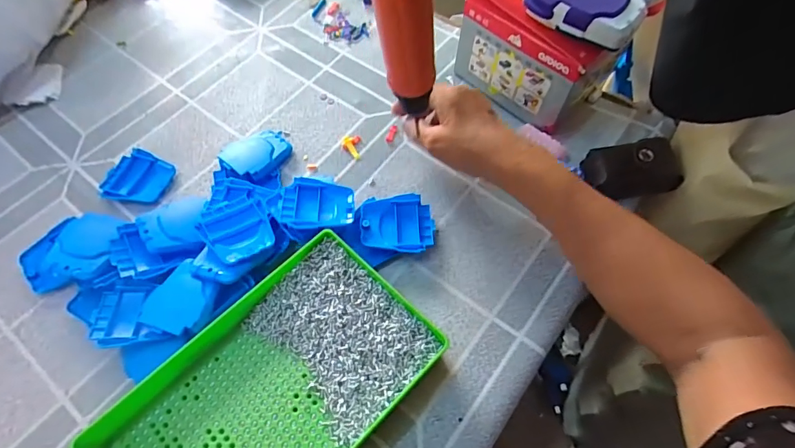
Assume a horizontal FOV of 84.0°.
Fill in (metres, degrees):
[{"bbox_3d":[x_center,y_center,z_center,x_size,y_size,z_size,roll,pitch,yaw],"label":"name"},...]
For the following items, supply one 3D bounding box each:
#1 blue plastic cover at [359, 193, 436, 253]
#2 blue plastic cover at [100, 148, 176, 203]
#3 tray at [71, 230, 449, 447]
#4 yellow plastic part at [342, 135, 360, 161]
[{"bbox_3d":[0.000,0.003,0.423,0.068,0.018,0.060,-6,63,-3],"label":"blue plastic cover"},{"bbox_3d":[-0.268,-0.047,0.458,0.062,0.010,0.058,17,64,9],"label":"blue plastic cover"},{"bbox_3d":[-0.094,0.129,0.337,0.238,0.034,0.147,-41,69,-19],"label":"tray"},{"bbox_3d":[-0.050,-0.082,0.475,0.011,0.005,0.032,-29,78,-14],"label":"yellow plastic part"}]

